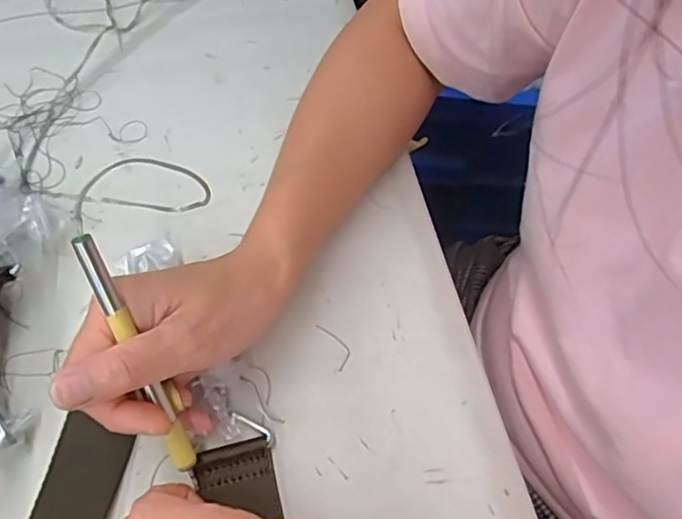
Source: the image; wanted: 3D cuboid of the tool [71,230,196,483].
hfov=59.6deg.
[{"bbox_3d":[-0.092,0.050,0.277,0.011,0.133,0.009,-24,19,-20],"label":"tool"}]

